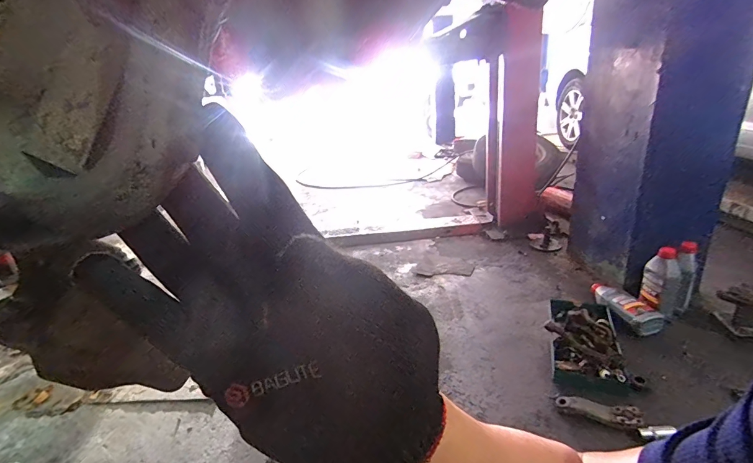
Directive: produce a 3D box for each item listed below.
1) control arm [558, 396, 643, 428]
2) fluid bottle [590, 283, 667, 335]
[{"bbox_3d":[0.544,0.442,0.927,0.174,0.022,0.061,2,22,24],"label":"control arm"},{"bbox_3d":[0.827,0.243,1.274,0.104,0.057,0.278,-9,22,-10],"label":"fluid bottle"}]

